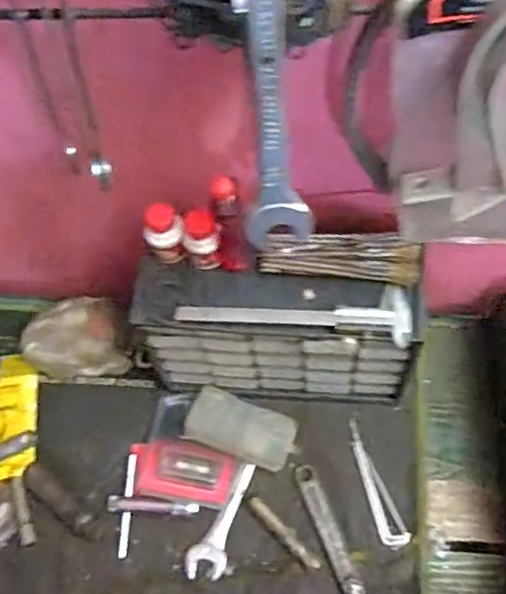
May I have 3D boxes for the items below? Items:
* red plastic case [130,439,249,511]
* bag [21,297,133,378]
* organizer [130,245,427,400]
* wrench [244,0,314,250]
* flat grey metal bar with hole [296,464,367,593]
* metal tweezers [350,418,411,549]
[{"bbox_3d":[-0.079,0.213,0.773,0.135,0.023,0.068,6,63,7],"label":"red plastic case"},{"bbox_3d":[-0.232,0.050,0.838,0.141,0.064,0.102,-6,62,1],"label":"bag"},{"bbox_3d":[0.029,0.046,0.736,0.291,0.212,0.093,5,63,6],"label":"organizer"},{"bbox_3d":[0.012,-0.138,0.402,0.042,0.249,0.021,-5,40,1],"label":"wrench"},{"bbox_3d":[0.091,0.278,0.738,0.026,0.007,0.170,-19,63,-6],"label":"flat grey metal bar with hole"},{"bbox_3d":[0.145,0.223,0.767,0.032,0.005,0.155,-16,63,-5],"label":"metal tweezers"}]

